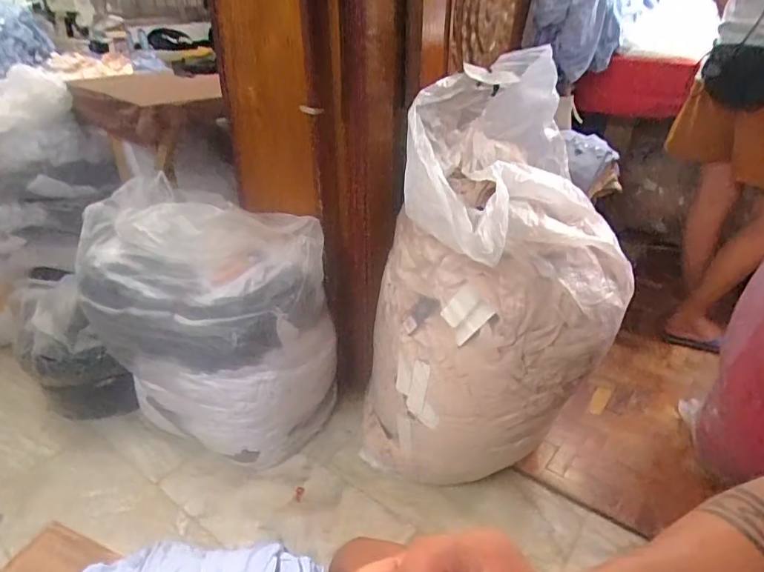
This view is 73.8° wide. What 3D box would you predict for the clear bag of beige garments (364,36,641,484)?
[{"bbox_3d":[0.234,0.022,1.164,0.515,0.868,0.459,-12,32,-19],"label":"clear bag of beige garments"}]

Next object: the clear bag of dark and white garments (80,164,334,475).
[{"bbox_3d":[-0.436,0.100,1.313,0.535,0.620,0.338,12,33,20],"label":"clear bag of dark and white garments"}]

